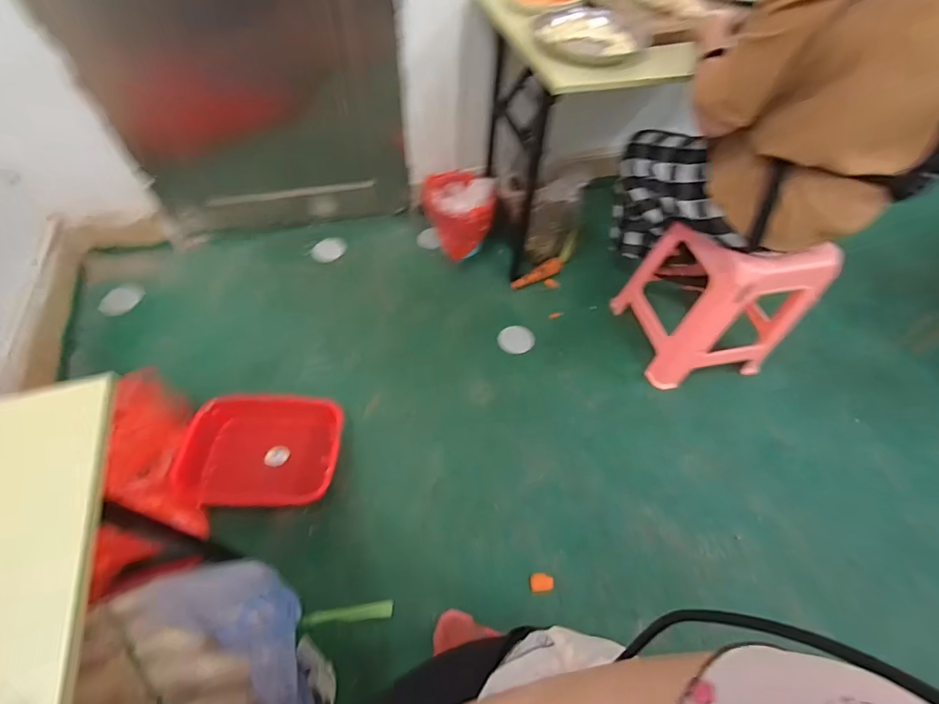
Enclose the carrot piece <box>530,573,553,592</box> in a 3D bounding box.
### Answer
[{"bbox_3d":[0.176,0.560,1.018,0.055,0.006,0.040,-3,59,-6],"label":"carrot piece"}]

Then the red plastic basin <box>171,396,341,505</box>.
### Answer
[{"bbox_3d":[-0.537,0.249,1.117,0.386,0.112,0.295,-3,58,-6],"label":"red plastic basin"}]

